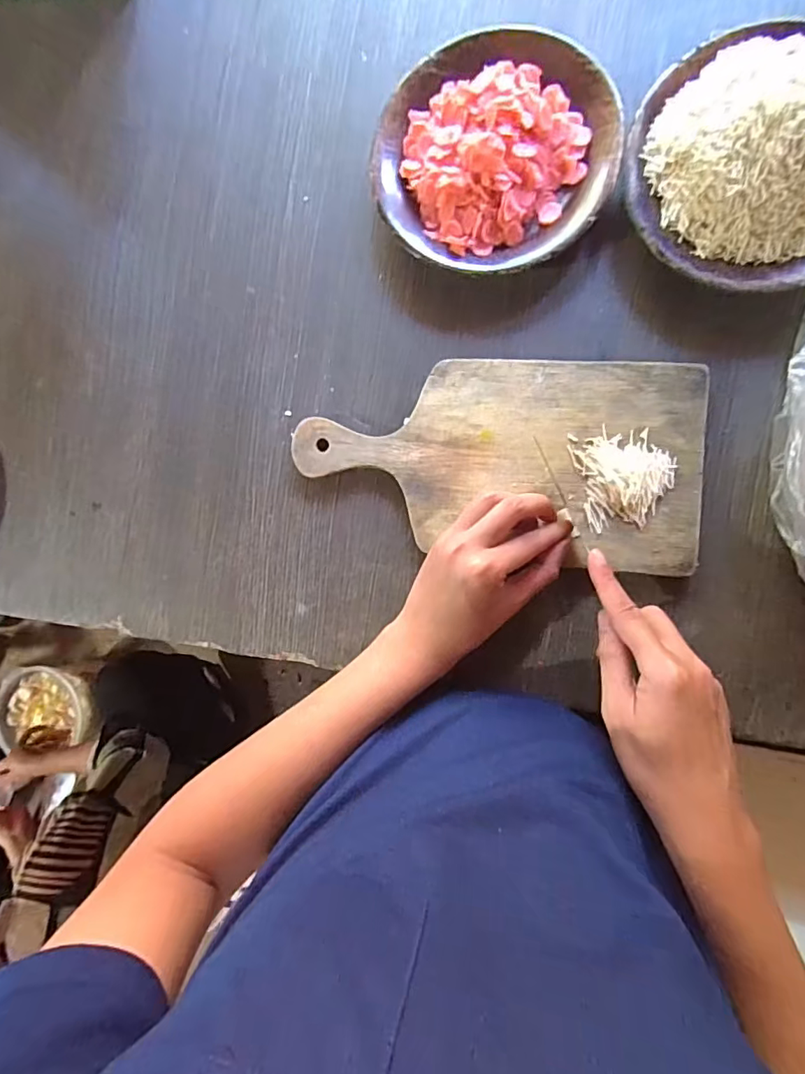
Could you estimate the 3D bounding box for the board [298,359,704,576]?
[{"bbox_3d":[0.070,-0.065,0.413,0.309,0.013,0.151,7,90,10],"label":"board"}]

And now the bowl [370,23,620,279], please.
[{"bbox_3d":[0.069,-0.297,0.405,0.180,0.051,0.176,0,89,10],"label":"bowl"}]

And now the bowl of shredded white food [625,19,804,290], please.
[{"bbox_3d":[0.256,-0.270,0.364,0.182,0.068,0.174,0,89,10],"label":"bowl of shredded white food"}]

